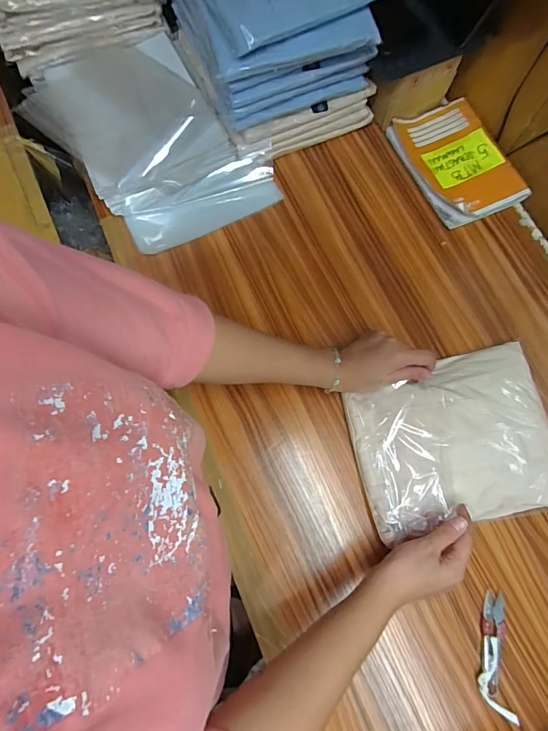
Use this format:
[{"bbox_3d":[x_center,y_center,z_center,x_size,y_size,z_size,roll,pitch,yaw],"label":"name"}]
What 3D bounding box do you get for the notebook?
[{"bbox_3d":[0.286,-0.321,0.637,0.139,0.028,0.201,-21,75,-8],"label":"notebook"}]

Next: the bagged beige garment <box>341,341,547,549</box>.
[{"bbox_3d":[0.225,0.093,0.496,0.248,0.034,0.201,-14,74,-6],"label":"bagged beige garment"}]

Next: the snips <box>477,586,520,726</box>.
[{"bbox_3d":[0.246,0.323,0.450,0.038,0.009,0.121,5,73,0],"label":"snips"}]

